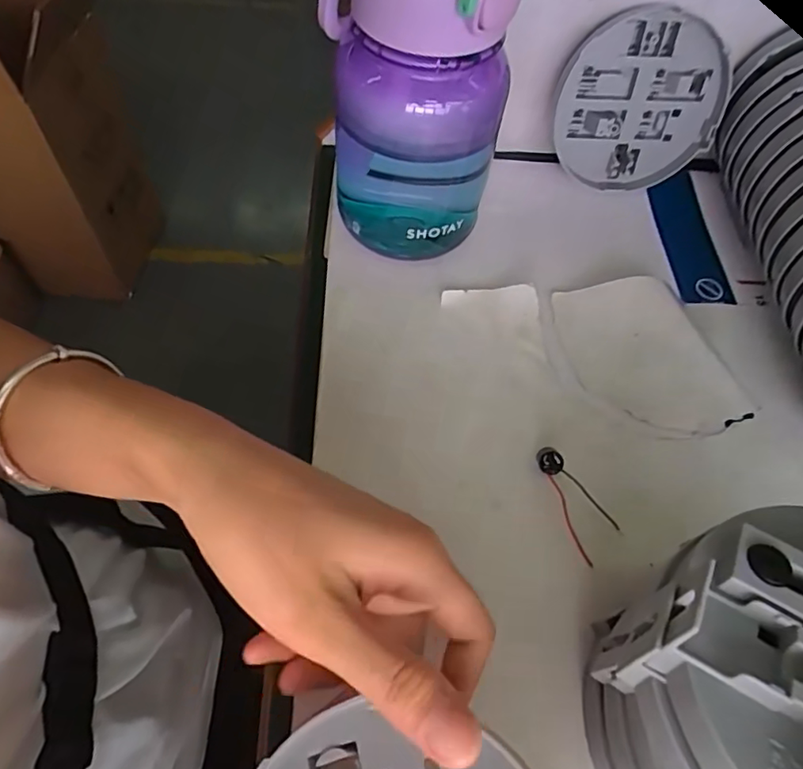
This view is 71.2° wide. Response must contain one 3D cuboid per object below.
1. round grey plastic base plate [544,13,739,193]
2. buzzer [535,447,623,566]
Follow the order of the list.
[{"bbox_3d":[0.149,-0.174,0.355,0.104,0.101,0.015,9,42,-7],"label":"round grey plastic base plate"},{"bbox_3d":[0.083,0.055,0.269,0.021,0.012,0.055,-24,76,-15],"label":"buzzer"}]

